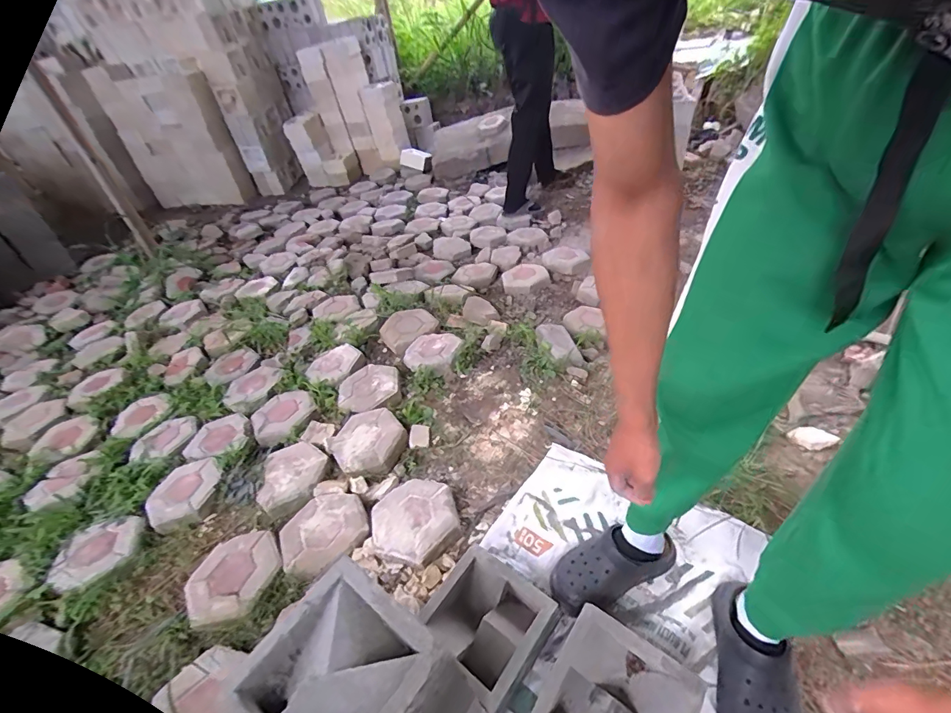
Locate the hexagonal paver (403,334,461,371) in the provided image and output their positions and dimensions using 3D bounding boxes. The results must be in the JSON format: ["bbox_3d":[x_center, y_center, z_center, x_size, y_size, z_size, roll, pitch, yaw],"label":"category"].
[{"bbox_3d":[-0.152,-0.018,1.454,0.185,0.048,0.207,6,40,15],"label":"hexagonal paver"}]

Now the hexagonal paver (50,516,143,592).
[{"bbox_3d":[-0.884,0.451,0.974,0.170,0.026,0.159,-12,39,-7],"label":"hexagonal paver"}]

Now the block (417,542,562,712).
[{"bbox_3d":[0.016,0.499,0.792,0.203,0.095,0.201,23,47,32],"label":"block"}]

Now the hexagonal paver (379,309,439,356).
[{"bbox_3d":[-0.255,-0.108,1.590,0.191,0.040,0.237,20,45,29],"label":"hexagonal paver"}]

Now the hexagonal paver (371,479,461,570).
[{"bbox_3d":[-0.139,0.382,0.984,0.191,0.045,0.204,-13,39,-9],"label":"hexagonal paver"}]

